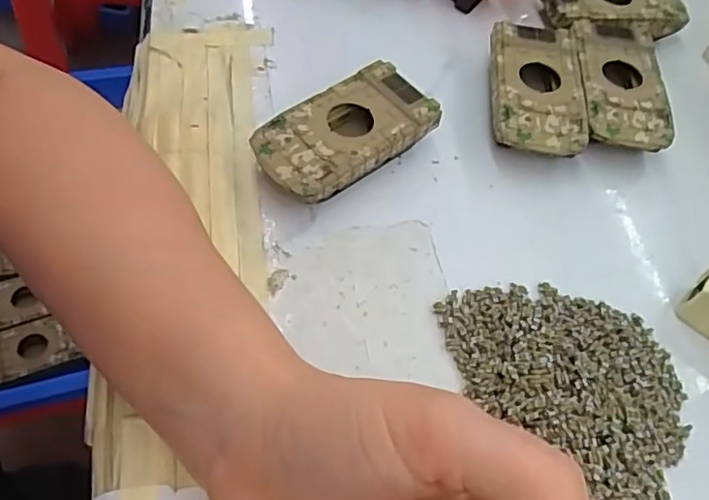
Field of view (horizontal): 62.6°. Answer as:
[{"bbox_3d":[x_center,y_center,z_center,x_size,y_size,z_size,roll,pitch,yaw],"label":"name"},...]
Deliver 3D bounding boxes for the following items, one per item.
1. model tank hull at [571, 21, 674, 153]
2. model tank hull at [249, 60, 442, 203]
[{"bbox_3d":[0.157,-0.098,0.351,0.050,0.017,0.095,5,58,-2],"label":"model tank hull"},{"bbox_3d":[-0.005,-0.060,0.312,0.094,0.025,0.050,-34,67,-22],"label":"model tank hull"}]

